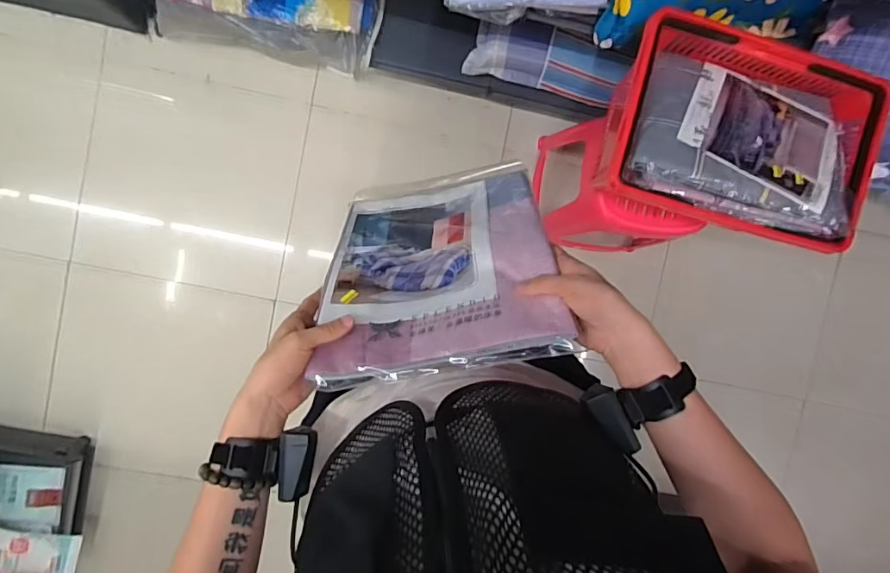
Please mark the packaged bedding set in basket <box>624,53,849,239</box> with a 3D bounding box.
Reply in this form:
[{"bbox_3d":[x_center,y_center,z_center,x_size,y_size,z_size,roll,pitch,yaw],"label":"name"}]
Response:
[{"bbox_3d":[0.543,-0.264,0.892,0.392,0.094,0.265,12,94,-6],"label":"packaged bedding set in basket"}]

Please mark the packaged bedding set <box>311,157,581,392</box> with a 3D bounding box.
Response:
[{"bbox_3d":[-0.009,-0.053,0.646,0.270,0.404,0.029,-11,128,7],"label":"packaged bedding set"}]

